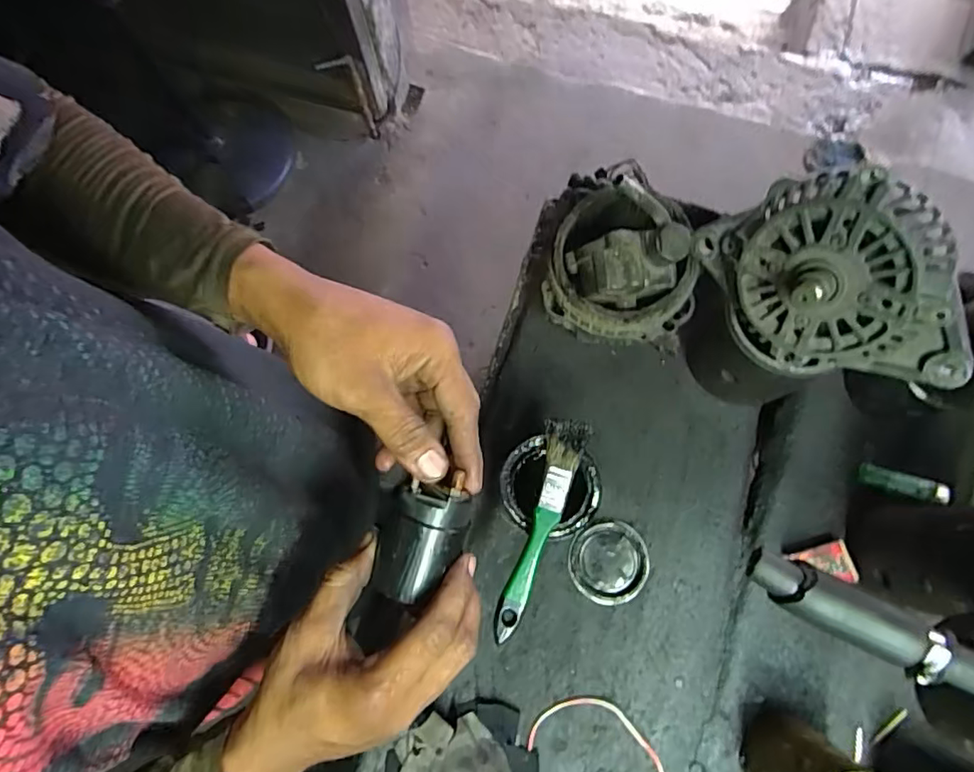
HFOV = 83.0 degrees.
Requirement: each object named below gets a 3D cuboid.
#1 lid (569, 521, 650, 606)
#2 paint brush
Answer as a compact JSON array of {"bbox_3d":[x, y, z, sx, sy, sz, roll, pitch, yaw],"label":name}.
[{"bbox_3d":[0.118,0.170,0.530,0.072,0.005,0.074,0,77,1],"label":"lid"},{"bbox_3d":[0.037,0.108,0.431,0.033,0.010,0.176,21,79,6],"label":"paint brush"}]

